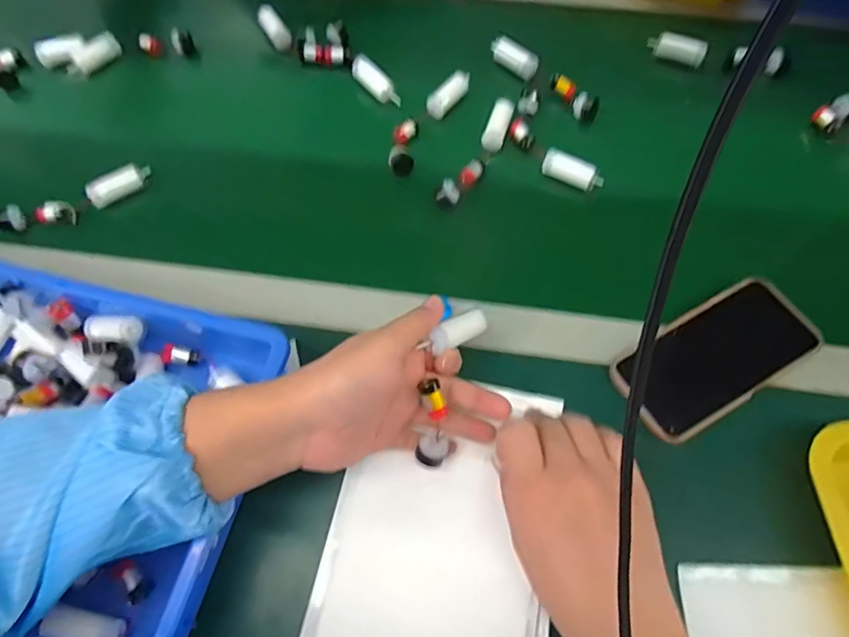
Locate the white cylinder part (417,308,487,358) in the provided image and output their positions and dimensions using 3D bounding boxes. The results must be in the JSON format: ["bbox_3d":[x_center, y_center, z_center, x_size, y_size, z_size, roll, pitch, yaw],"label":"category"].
[{"bbox_3d":[0.023,0.009,0.359,0.051,0.013,0.016,-25,66,-32],"label":"white cylinder part"}]

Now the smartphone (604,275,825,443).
[{"bbox_3d":[0.232,0.030,0.410,0.164,0.014,0.077,-27,68,-10],"label":"smartphone"}]

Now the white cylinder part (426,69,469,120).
[{"bbox_3d":[0.027,-0.235,0.538,0.021,0.016,0.062,39,73,16],"label":"white cylinder part"}]

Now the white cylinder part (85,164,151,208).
[{"bbox_3d":[-0.296,-0.131,0.496,0.060,0.019,0.018,-38,71,-14],"label":"white cylinder part"}]

